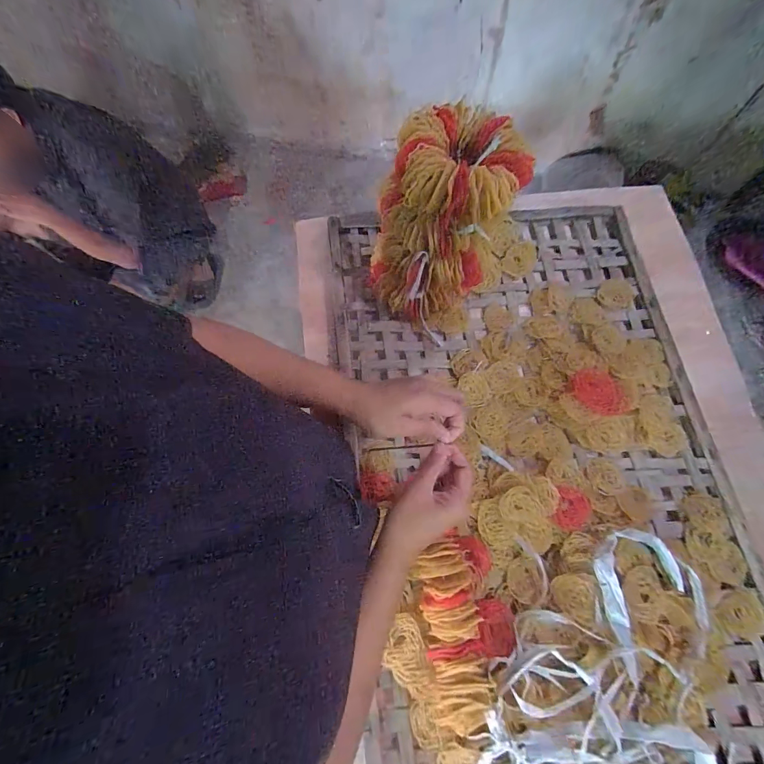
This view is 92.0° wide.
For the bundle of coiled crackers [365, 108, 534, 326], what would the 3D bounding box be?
[{"bbox_3d":[0.091,-0.235,0.581,0.189,0.253,0.198,30,75,8],"label":"bundle of coiled crackers"}]

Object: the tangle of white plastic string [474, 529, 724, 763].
[{"bbox_3d":[0.298,0.470,0.449,0.469,0.068,0.362,-38,77,-11],"label":"tangle of white plastic string"}]

